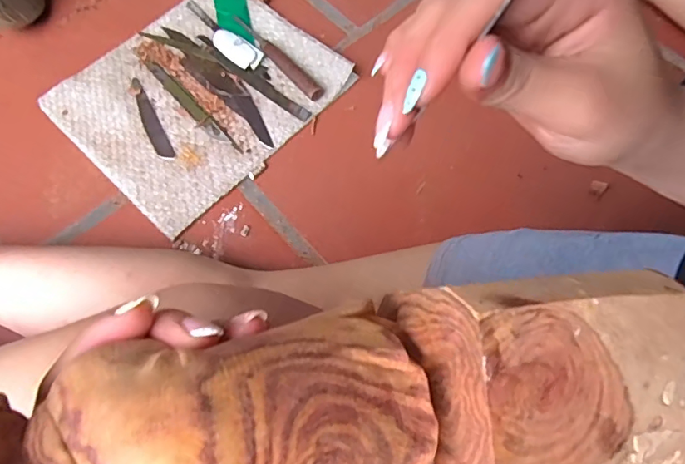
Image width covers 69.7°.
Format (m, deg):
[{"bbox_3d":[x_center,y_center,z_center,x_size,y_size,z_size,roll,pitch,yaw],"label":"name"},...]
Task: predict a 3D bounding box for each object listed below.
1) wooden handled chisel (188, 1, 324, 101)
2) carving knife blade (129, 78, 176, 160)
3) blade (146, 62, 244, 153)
[{"bbox_3d":[-0.085,-0.230,0.633,0.021,0.014,0.176,-38,70,-13],"label":"wooden handled chisel"},{"bbox_3d":[-0.241,-0.140,0.616,0.021,0.004,0.133,-27,68,-8],"label":"carving knife blade"},{"bbox_3d":[-0.190,-0.158,0.619,0.018,0.004,0.189,-41,70,-14],"label":"blade"}]

